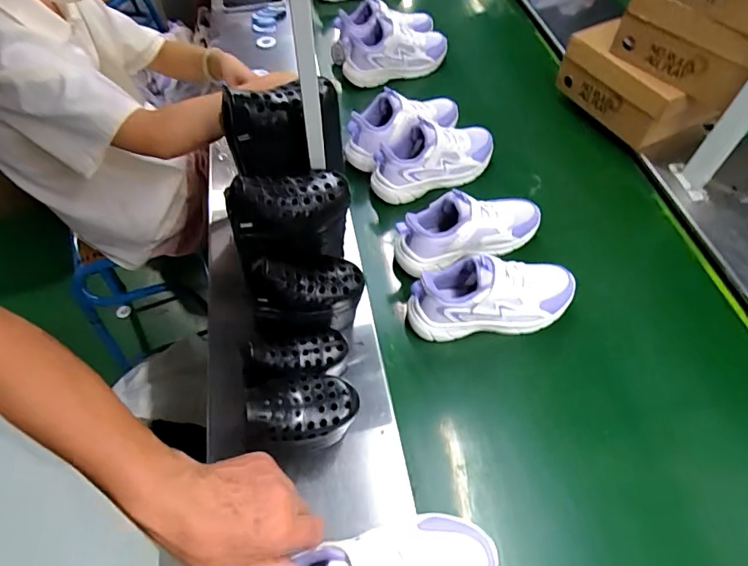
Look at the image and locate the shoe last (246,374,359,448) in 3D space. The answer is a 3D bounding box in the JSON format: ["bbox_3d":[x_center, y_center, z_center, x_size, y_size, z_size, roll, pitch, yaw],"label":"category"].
[{"bbox_3d":[-0.072,0.133,0.497,0.109,0.063,0.072,0,57,-2],"label":"shoe last"}]

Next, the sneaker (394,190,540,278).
[{"bbox_3d":[0.152,-0.096,0.737,0.245,0.096,0.077,-15,58,-11],"label":"sneaker"}]

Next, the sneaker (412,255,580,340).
[{"bbox_3d":[0.176,0.015,0.677,0.246,0.108,0.084,-9,57,-8],"label":"sneaker"}]

